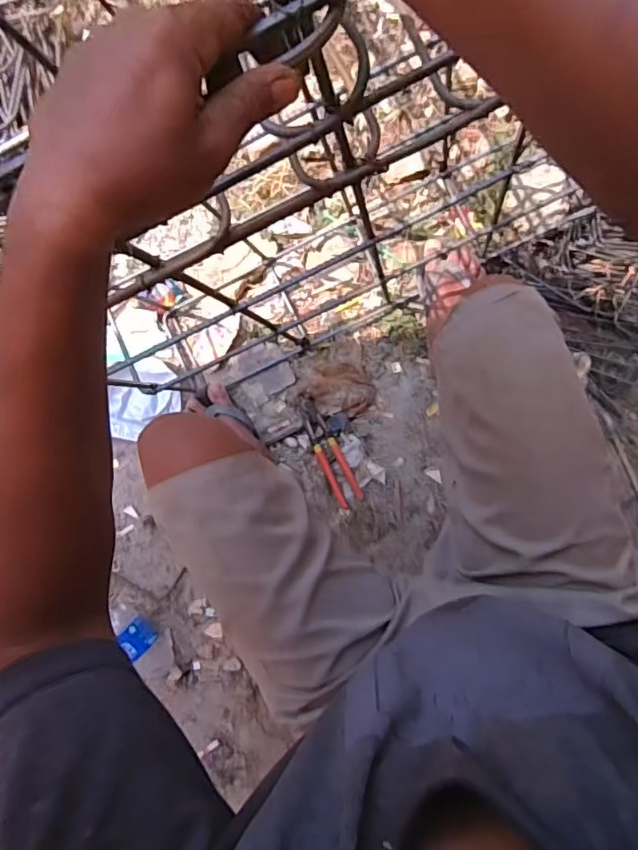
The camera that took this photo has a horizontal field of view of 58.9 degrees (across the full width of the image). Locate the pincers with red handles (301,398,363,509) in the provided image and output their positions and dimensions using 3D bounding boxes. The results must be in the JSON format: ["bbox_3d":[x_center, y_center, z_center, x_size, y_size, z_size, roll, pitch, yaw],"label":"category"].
[{"bbox_3d":[0.017,0.048,1.022,0.047,0.015,0.205,-26,83,1],"label":"pincers with red handles"}]

